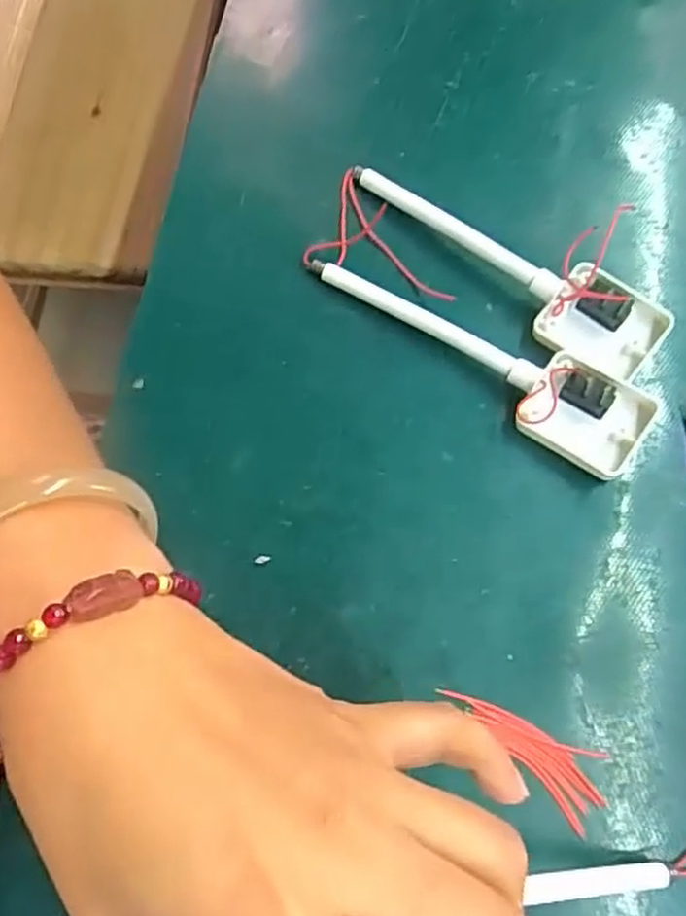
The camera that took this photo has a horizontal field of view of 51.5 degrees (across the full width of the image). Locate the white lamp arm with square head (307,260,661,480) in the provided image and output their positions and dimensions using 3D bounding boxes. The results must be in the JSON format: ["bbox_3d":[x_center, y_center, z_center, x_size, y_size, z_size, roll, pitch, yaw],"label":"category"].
[{"bbox_3d":[0.052,-0.042,0.297,0.151,0.019,0.037,29,76,10],"label":"white lamp arm with square head"}]

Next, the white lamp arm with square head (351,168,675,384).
[{"bbox_3d":[0.065,-0.082,0.307,0.149,0.022,0.033,30,76,10],"label":"white lamp arm with square head"}]

